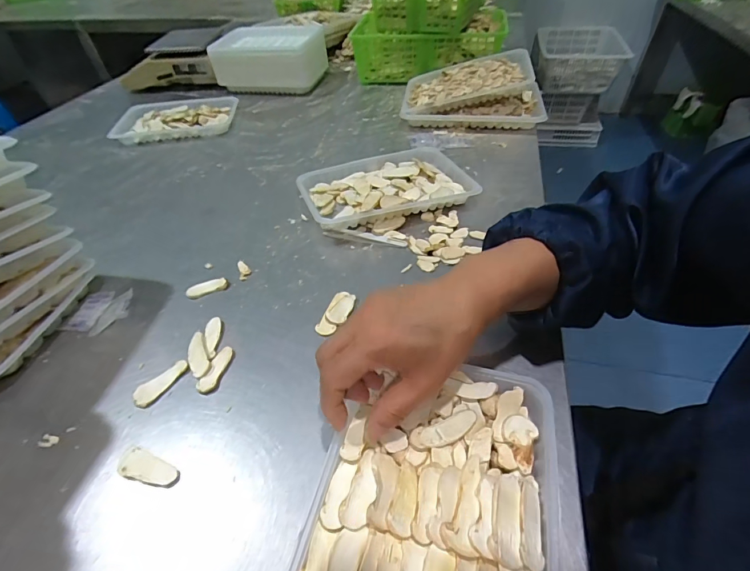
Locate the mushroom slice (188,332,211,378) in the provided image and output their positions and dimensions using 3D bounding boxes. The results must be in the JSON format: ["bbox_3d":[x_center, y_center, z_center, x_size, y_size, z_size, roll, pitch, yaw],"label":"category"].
[{"bbox_3d":[-0.177,0.069,0.383,0.020,0.007,0.051,-23,49,-18],"label":"mushroom slice"}]

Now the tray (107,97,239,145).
[{"bbox_3d":[-0.420,-0.355,0.818,0.233,0.034,0.177,-7,46,-3],"label":"tray"}]

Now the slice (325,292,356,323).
[{"bbox_3d":[-0.037,0.023,0.416,0.025,0.009,0.045,5,46,9],"label":"slice"}]

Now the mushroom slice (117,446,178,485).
[{"bbox_3d":[-0.184,0.147,0.310,0.053,0.004,0.021,14,48,17],"label":"mushroom slice"}]

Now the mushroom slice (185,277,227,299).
[{"bbox_3d":[-0.196,0.003,0.450,0.046,0.007,0.016,-18,47,-14],"label":"mushroom slice"}]

